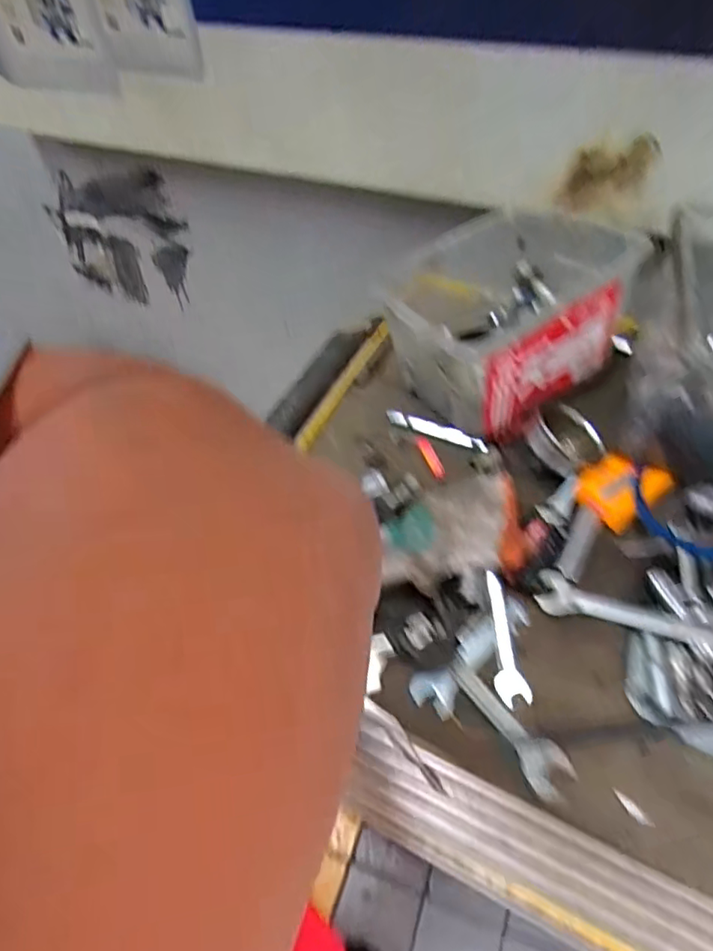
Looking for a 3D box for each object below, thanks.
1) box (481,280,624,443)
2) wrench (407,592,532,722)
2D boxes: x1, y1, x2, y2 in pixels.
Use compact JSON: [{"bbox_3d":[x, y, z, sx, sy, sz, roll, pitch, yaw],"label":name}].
[{"bbox_3d":[0.163,-0.090,0.497,0.136,0.106,0.022,-30,57,-17],"label":"box"},{"bbox_3d":[0.085,0.129,0.417,0.106,0.012,0.033,-34,58,-19],"label":"wrench"}]

